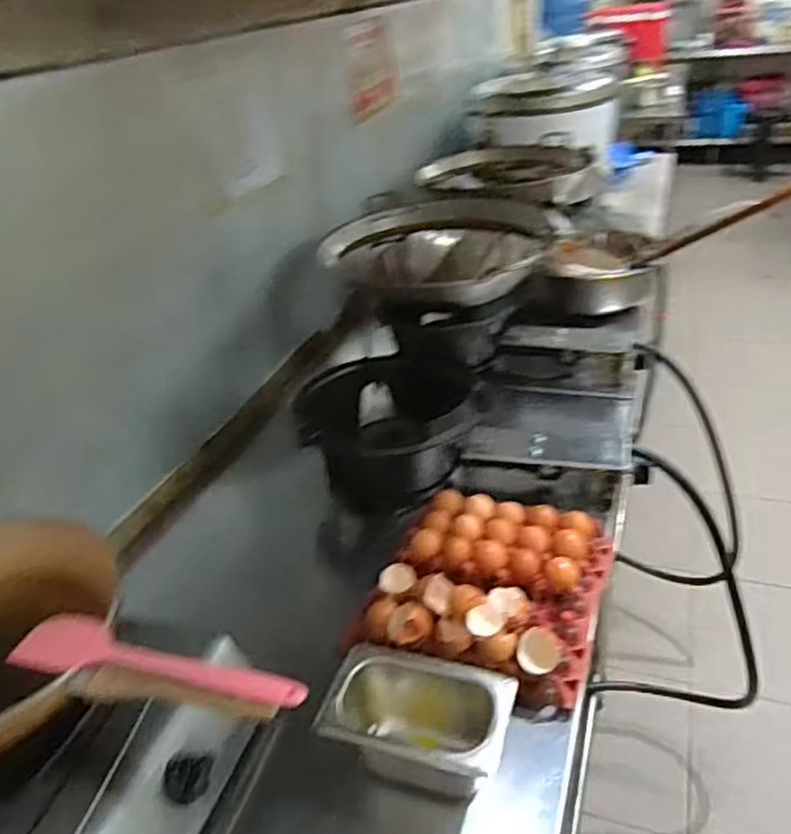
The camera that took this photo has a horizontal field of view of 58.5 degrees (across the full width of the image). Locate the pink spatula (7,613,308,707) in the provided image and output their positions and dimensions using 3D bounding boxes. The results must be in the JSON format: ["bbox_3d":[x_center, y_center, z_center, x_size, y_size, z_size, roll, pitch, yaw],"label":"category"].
[{"bbox_3d":[-0.201,0.213,0.598,0.275,0.026,0.059,8,35,21],"label":"pink spatula"}]

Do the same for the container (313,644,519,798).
[{"bbox_3d":[0.024,0.319,0.722,0.178,0.101,0.113,6,35,19],"label":"container"}]

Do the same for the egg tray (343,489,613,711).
[{"bbox_3d":[0.117,0.201,0.899,0.269,0.076,0.281,9,36,23],"label":"egg tray"}]

